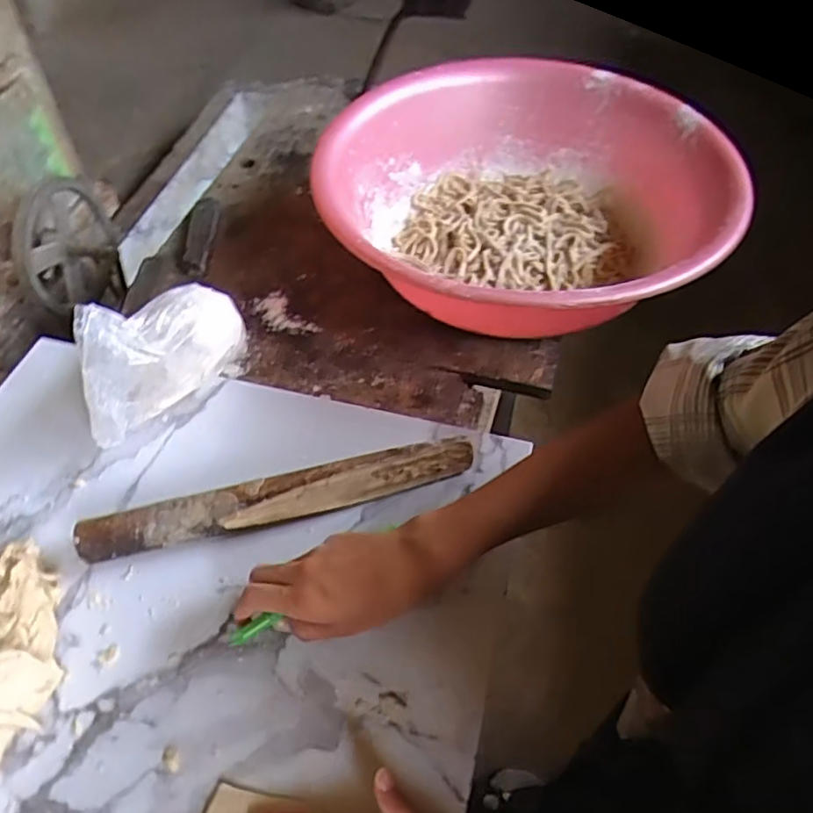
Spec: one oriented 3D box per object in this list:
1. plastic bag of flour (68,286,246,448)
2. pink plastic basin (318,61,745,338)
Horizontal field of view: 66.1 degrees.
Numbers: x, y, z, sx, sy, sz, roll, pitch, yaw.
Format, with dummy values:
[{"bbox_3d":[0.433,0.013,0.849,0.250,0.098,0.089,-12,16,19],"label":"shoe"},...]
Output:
[{"bbox_3d":[-0.216,-0.050,0.542,0.059,0.124,0.166,26,55,19],"label":"plastic bag of flour"},{"bbox_3d":[0.119,-0.213,0.666,0.390,0.135,0.403,0,51,0],"label":"pink plastic basin"}]

